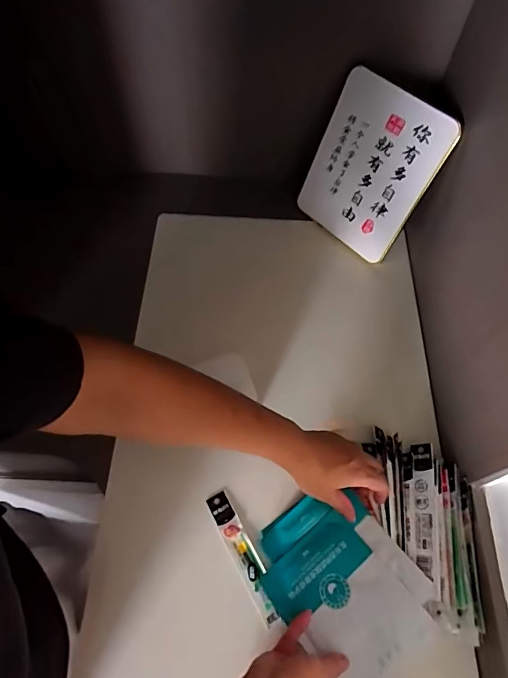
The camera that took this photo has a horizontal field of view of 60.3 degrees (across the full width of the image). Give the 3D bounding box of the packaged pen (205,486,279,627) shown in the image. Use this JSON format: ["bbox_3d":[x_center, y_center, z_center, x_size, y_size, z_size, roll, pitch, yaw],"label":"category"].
[{"bbox_3d":[-0.012,0.264,0.536,0.027,0.014,0.158,-25,65,-15],"label":"packaged pen"}]

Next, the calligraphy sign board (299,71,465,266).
[{"bbox_3d":[0.178,-0.263,0.701,0.189,0.251,0.017,43,50,17],"label":"calligraphy sign board"}]

